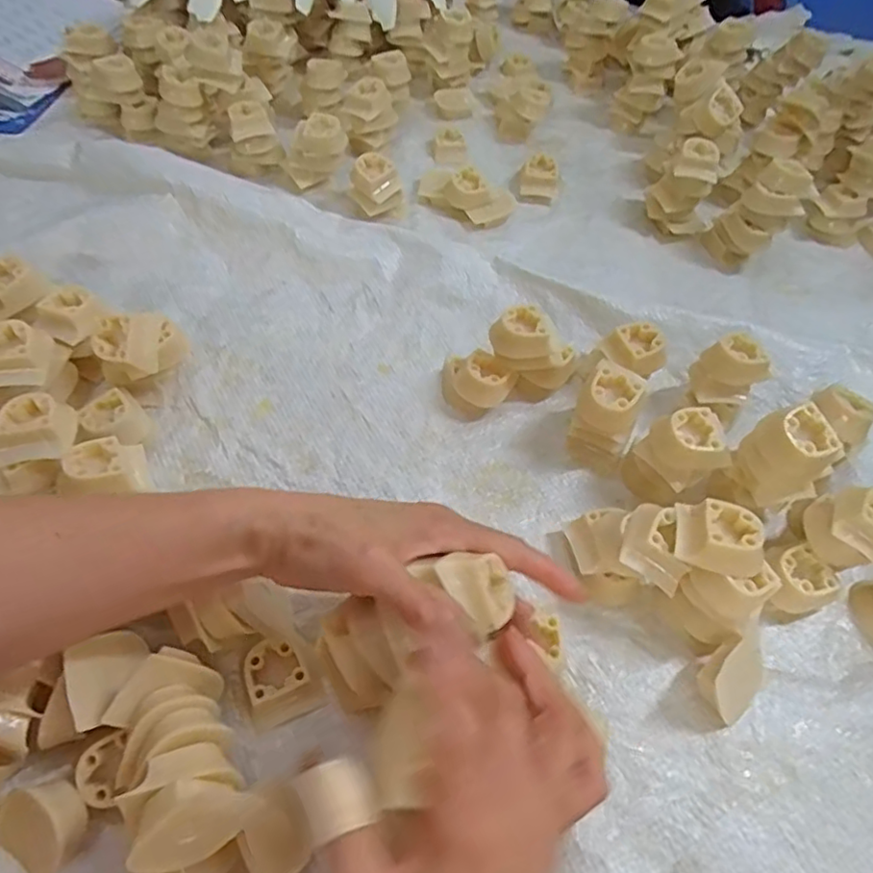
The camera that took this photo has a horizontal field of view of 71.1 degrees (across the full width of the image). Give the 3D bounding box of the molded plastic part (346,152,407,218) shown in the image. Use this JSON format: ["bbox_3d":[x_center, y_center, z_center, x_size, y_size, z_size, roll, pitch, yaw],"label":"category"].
[{"bbox_3d":[-0.052,-0.216,0.536,0.043,0.041,0.044,-30,63,-23],"label":"molded plastic part"}]

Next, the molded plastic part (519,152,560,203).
[{"bbox_3d":[0.097,-0.243,0.575,0.035,0.028,0.031,6,55,-1],"label":"molded plastic part"}]

